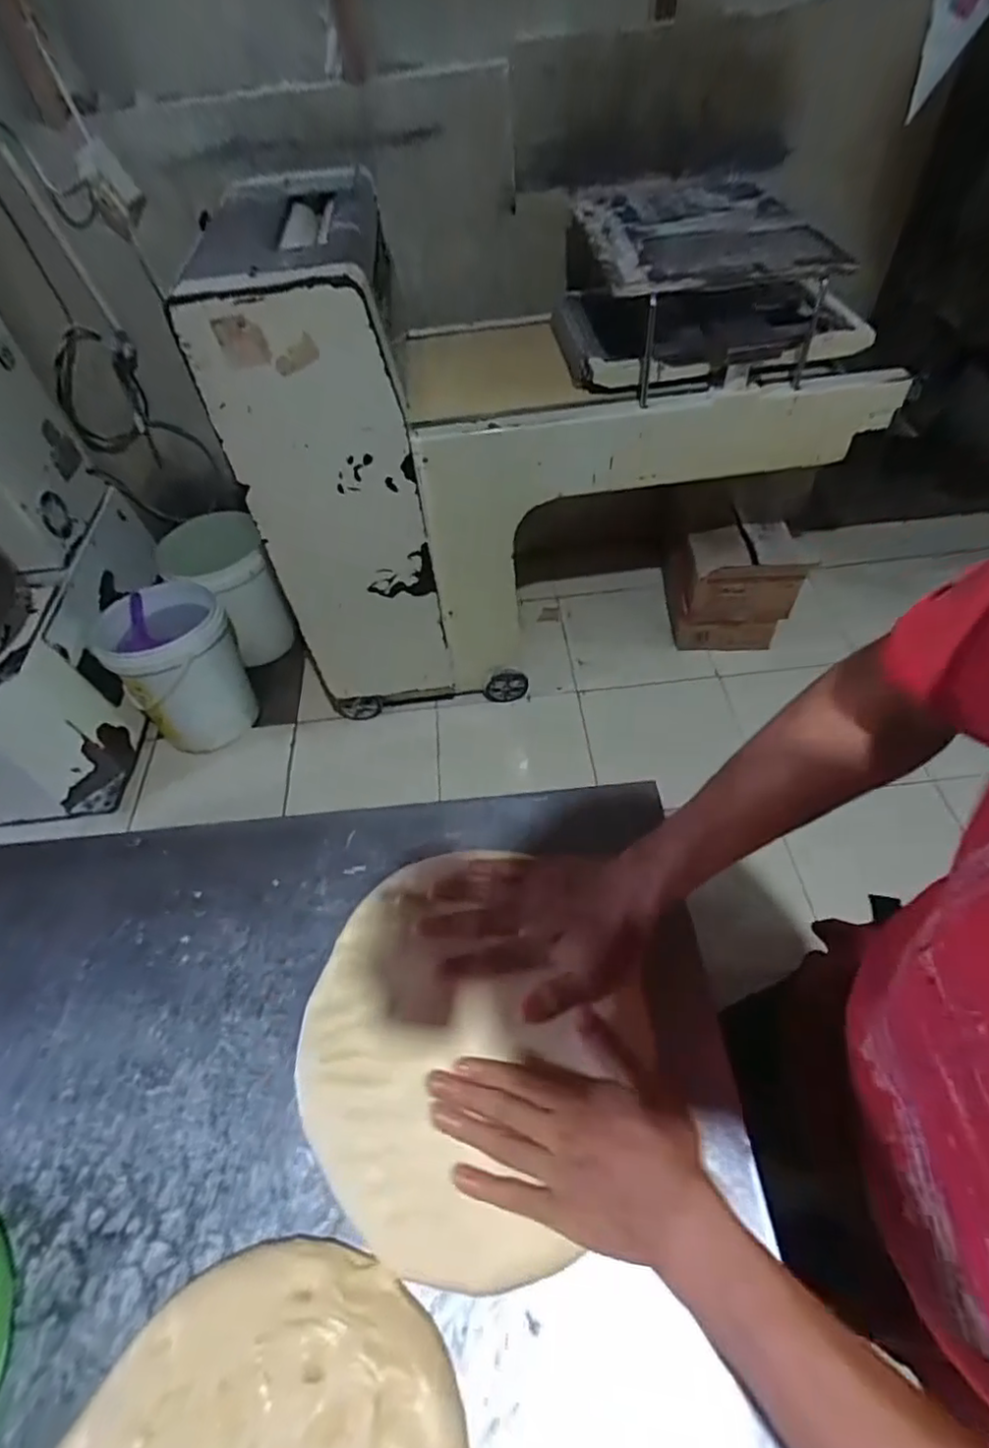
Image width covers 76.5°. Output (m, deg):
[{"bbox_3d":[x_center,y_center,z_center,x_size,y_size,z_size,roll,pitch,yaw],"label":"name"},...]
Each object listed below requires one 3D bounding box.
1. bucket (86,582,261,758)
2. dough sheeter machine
[{"bbox_3d":[-0.824,-0.156,1.672,0.300,0.321,0.315,-28,55,-13],"label":"bucket"},{"bbox_3d":[0.118,-0.614,1.463,1.240,0.971,0.561,-13,53,-2],"label":"dough sheeter machine"}]

